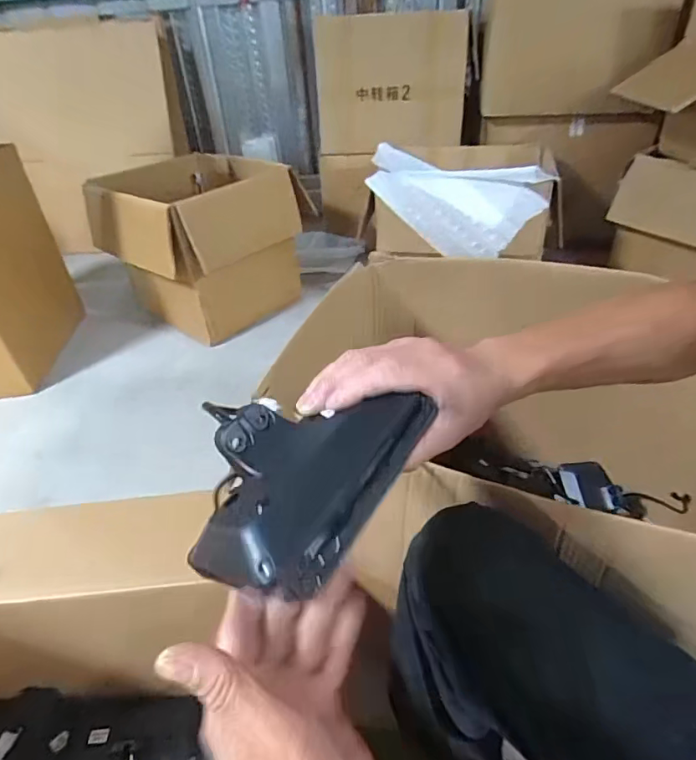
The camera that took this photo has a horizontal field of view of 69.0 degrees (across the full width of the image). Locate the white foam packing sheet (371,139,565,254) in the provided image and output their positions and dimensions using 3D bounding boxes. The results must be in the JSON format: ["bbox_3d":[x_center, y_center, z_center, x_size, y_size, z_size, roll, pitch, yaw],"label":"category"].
[{"bbox_3d":[0.279,-0.548,1.575,0.610,0.216,0.271,25,47,34],"label":"white foam packing sheet"}]

